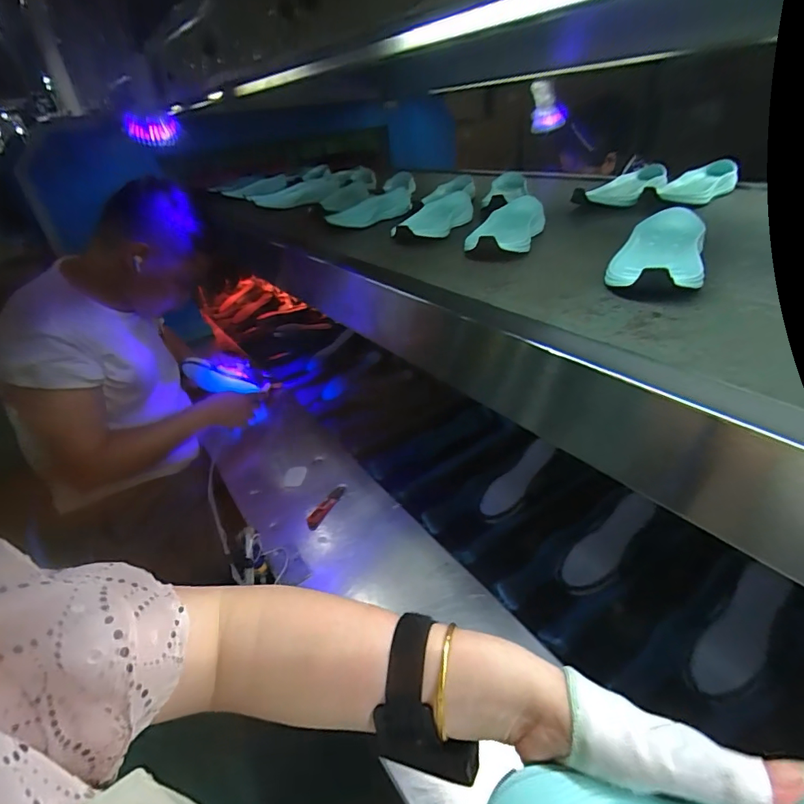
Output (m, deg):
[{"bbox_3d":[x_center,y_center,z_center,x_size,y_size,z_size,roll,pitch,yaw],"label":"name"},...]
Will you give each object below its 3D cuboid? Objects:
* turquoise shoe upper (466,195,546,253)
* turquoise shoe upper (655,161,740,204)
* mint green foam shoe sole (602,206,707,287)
[{"bbox_3d":[0.161,-0.259,0.687,0.094,0.041,0.225,15,41,19],"label":"turquoise shoe upper"},{"bbox_3d":[0.525,-0.389,0.804,0.103,0.050,0.182,24,45,28],"label":"turquoise shoe upper"},{"bbox_3d":[0.290,-0.168,0.516,0.089,0.047,0.220,17,42,22],"label":"mint green foam shoe sole"}]

